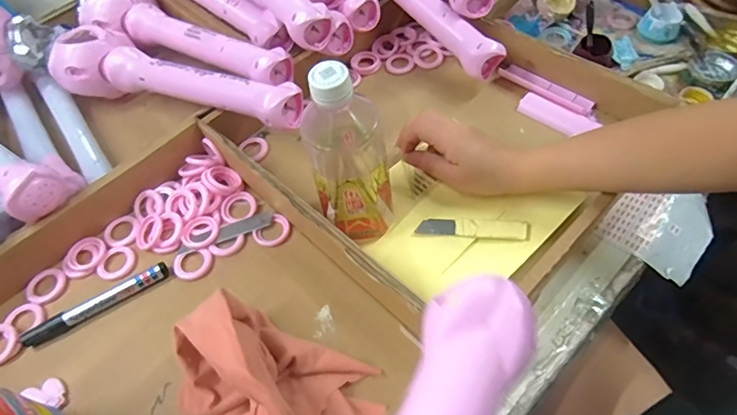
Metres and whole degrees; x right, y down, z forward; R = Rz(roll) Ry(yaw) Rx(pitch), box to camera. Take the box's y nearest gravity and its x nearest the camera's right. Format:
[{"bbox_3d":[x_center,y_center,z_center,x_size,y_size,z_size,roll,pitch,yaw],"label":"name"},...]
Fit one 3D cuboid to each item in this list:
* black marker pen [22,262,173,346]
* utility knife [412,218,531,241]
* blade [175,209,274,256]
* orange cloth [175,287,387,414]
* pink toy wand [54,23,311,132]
[{"bbox_3d":[-0.259,0.092,0.458,0.137,0.012,0.018,-27,58,-13],"label":"black marker pen"},{"bbox_3d":[0.101,0.019,0.465,0.104,0.004,0.021,4,57,8],"label":"utility knife"},{"bbox_3d":[-0.145,0.025,0.488,0.100,0.004,0.018,-19,57,-8],"label":"blade"},{"bbox_3d":[-0.075,0.130,0.367,0.148,0.085,0.114,36,66,25],"label":"orange cloth"},{"bbox_3d":[-0.226,-0.136,0.543,0.343,0.063,0.086,23,61,19],"label":"pink toy wand"}]

